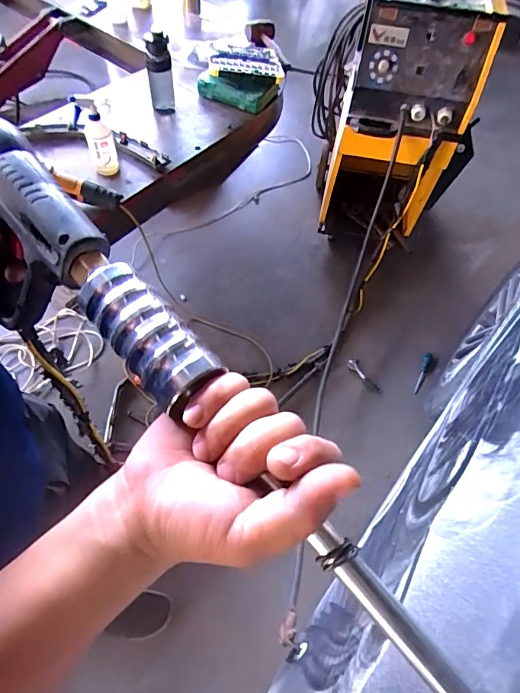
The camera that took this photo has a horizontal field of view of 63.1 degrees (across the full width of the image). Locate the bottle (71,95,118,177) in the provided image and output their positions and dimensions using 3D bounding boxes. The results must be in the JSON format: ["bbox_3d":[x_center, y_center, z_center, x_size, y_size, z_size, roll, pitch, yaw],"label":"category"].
[{"bbox_3d":[-0.464,-0.602,1.203,0.083,0.212,0.083,-14,60,-12],"label":"bottle"}]

